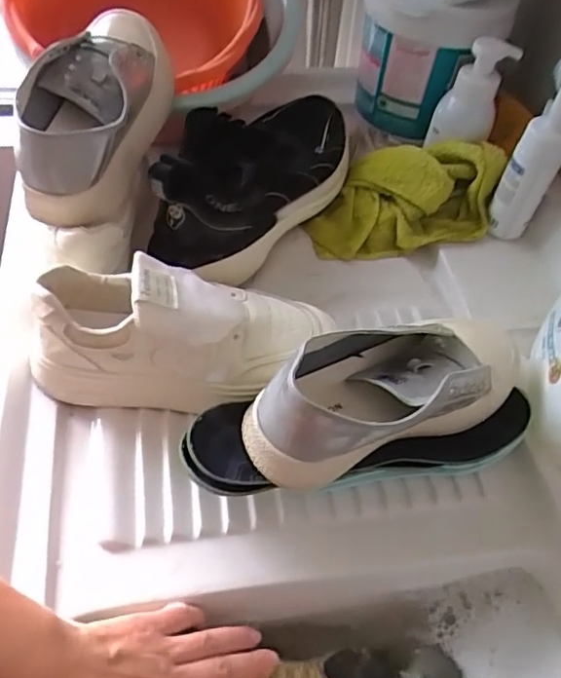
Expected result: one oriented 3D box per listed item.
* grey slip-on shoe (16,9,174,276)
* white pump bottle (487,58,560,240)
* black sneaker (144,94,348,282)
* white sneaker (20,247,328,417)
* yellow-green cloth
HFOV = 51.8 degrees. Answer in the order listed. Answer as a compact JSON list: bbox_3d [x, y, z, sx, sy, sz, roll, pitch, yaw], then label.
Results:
[{"bbox_3d":[-0.168,-0.200,0.529,0.098,0.121,0.269,6,66,-1],"label":"grey slip-on shoe"},{"bbox_3d":[0.263,-0.188,0.588,0.047,0.189,0.040,28,55,15],"label":"white pump bottle"},{"bbox_3d":[-0.023,-0.190,0.613,0.123,0.112,0.298,33,56,18],"label":"black sneaker"},{"bbox_3d":[-0.084,-0.006,0.474,0.237,0.113,0.090,-1,53,-7],"label":"white sneaker"},{"bbox_3d":[0.133,-0.169,0.656,0.205,0.086,0.127,-6,53,-10],"label":"yellow-green cloth"}]

